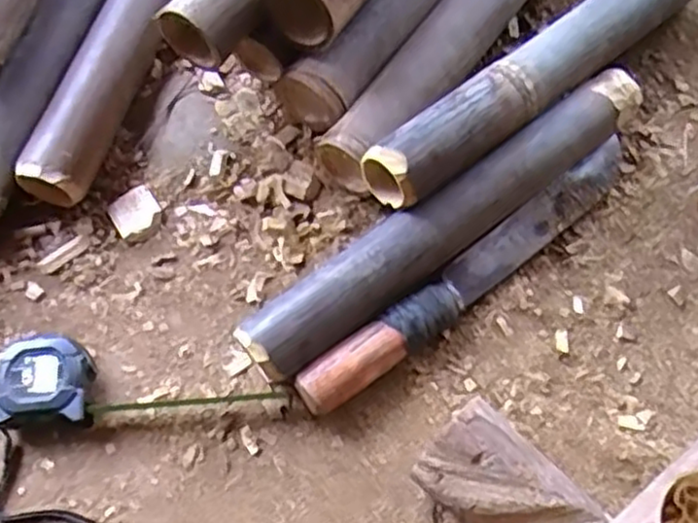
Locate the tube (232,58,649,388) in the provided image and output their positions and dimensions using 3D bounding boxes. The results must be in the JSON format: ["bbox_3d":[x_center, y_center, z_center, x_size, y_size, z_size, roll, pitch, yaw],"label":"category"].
[{"bbox_3d":[0.082,-0.033,0.583,0.379,0.056,0.049,-36,69,-13],"label":"tube"}]

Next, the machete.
[{"bbox_3d":[0.103,0.004,0.577,0.342,0.035,0.037,-38,69,-14],"label":"machete"}]

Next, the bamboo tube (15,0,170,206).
[{"bbox_3d":[-0.183,-0.263,0.696,0.056,0.049,0.473,14,66,9],"label":"bamboo tube"}]

